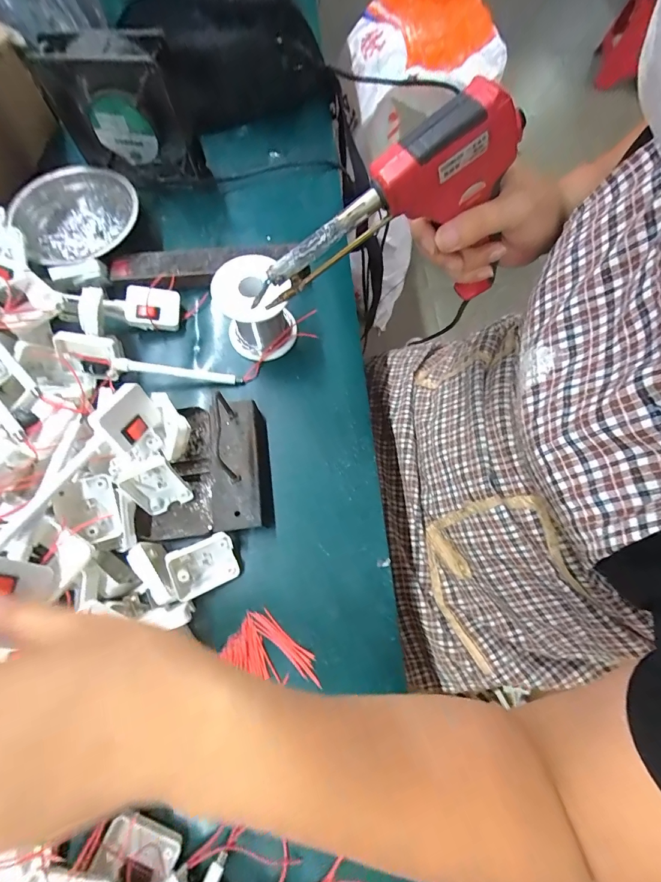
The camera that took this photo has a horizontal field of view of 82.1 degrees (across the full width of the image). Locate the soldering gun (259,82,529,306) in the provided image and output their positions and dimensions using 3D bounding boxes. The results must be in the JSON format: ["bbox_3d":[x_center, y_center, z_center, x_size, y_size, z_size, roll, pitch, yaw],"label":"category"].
[{"bbox_3d":[0.044,-0.135,0.281,0.181,0.141,0.042,-27,73,8],"label":"soldering gun"}]

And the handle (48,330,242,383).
[{"bbox_3d":[-0.164,-0.068,0.343,0.147,0.028,0.024,10,70,-14],"label":"handle"}]

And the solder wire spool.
[{"bbox_3d":[-0.067,-0.118,0.346,0.060,0.067,0.060,1,71,-2],"label":"solder wire spool"}]

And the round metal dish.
[{"bbox_3d":[-0.255,-0.226,0.390,0.117,0.030,0.115,1,71,-2],"label":"round metal dish"}]

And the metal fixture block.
[{"bbox_3d":[-0.106,0.021,0.322,0.106,0.025,0.112,-7,71,-4],"label":"metal fixture block"}]

